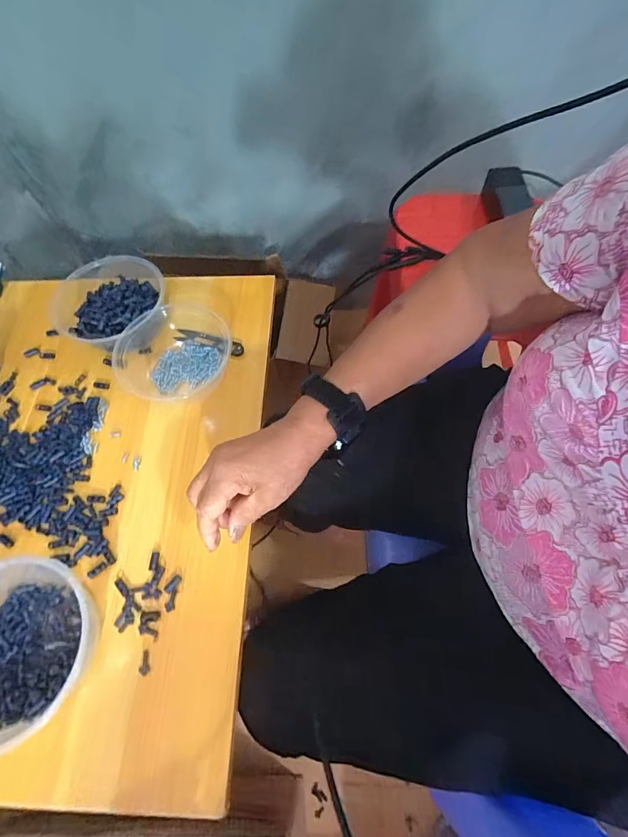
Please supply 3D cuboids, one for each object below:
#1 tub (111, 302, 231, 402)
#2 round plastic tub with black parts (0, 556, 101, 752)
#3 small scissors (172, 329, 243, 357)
[{"bbox_3d":[-0.182,-0.086,0.480,0.131,0.058,0.143,40,72,19],"label":"tub"},{"bbox_3d":[-0.273,0.201,0.337,0.150,0.070,0.146,-20,65,-8],"label":"round plastic tub with black parts"},{"bbox_3d":[-0.141,-0.104,0.515,0.100,0.015,0.027,15,66,9],"label":"small scissors"}]

